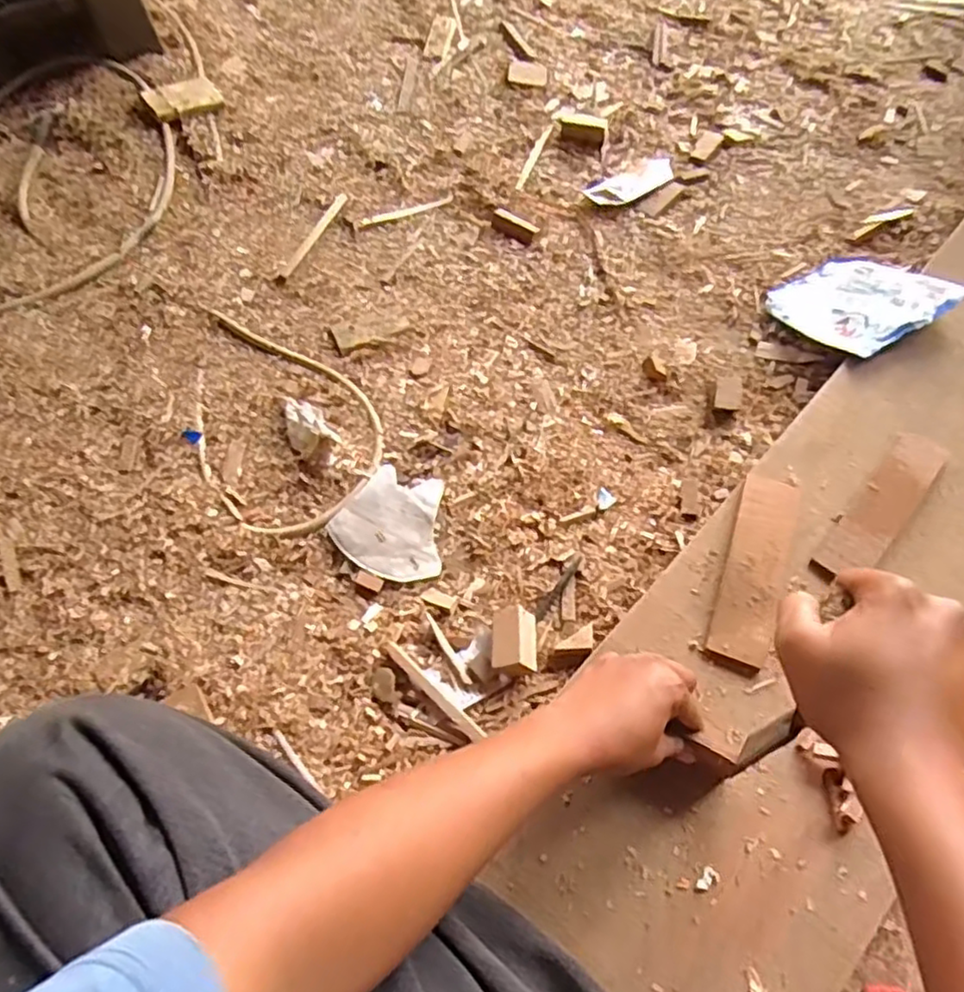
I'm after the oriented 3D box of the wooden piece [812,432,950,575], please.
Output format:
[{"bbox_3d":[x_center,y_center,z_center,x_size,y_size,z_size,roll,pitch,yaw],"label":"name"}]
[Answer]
[{"bbox_3d":[0.382,0.006,0.639,0.047,0.013,0.187,38,70,18],"label":"wooden piece"}]

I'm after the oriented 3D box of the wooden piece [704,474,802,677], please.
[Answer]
[{"bbox_3d":[0.251,0.065,0.621,0.053,0.018,0.192,20,65,11],"label":"wooden piece"}]

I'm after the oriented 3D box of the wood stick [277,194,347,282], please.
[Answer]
[{"bbox_3d":[-0.219,-0.335,0.875,0.015,0.004,0.166,21,65,11],"label":"wood stick"}]

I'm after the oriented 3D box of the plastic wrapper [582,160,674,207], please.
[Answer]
[{"bbox_3d":[0.210,-0.435,0.935,0.143,0.019,0.063,-32,67,-14],"label":"plastic wrapper"}]

